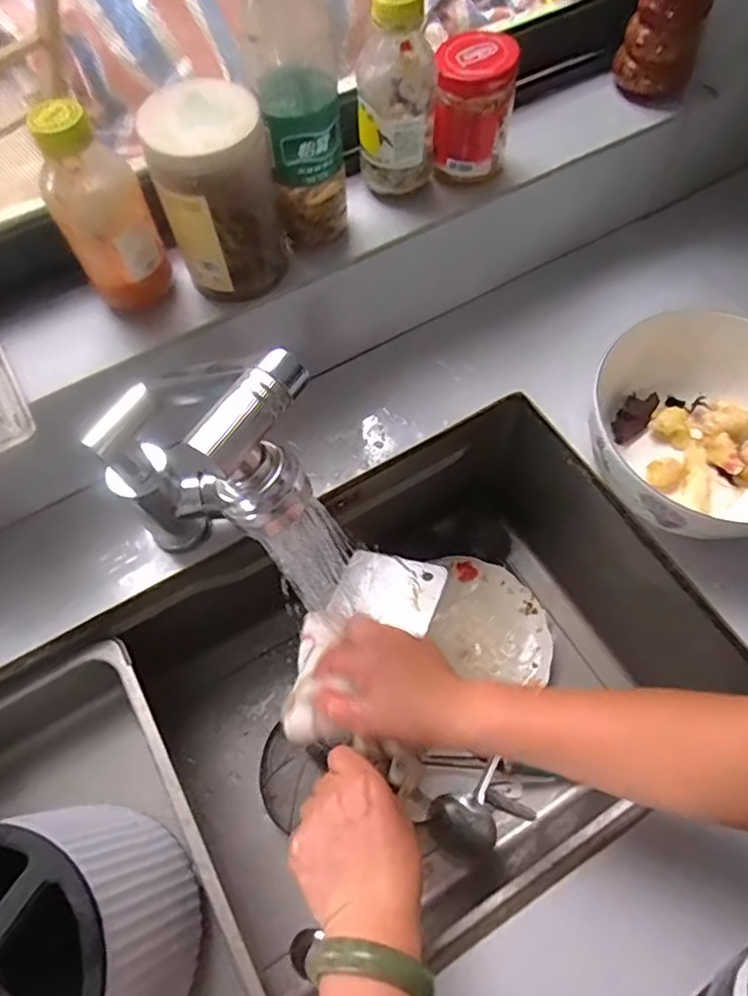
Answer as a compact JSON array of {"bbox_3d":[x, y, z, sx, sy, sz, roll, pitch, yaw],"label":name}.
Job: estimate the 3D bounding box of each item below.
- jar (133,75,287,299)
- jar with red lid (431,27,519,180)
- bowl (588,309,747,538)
[{"bbox_3d":[-0.115,-0.225,0.459,0.084,0.126,0.072,-9,64,-3],"label":"jar"},{"bbox_3d":[0.084,-0.331,0.523,0.064,0.102,0.059,-1,64,1],"label":"jar with red lid"},{"bbox_3d":[0.285,-0.050,0.531,0.182,0.089,0.197,-1,64,1],"label":"bowl"}]

